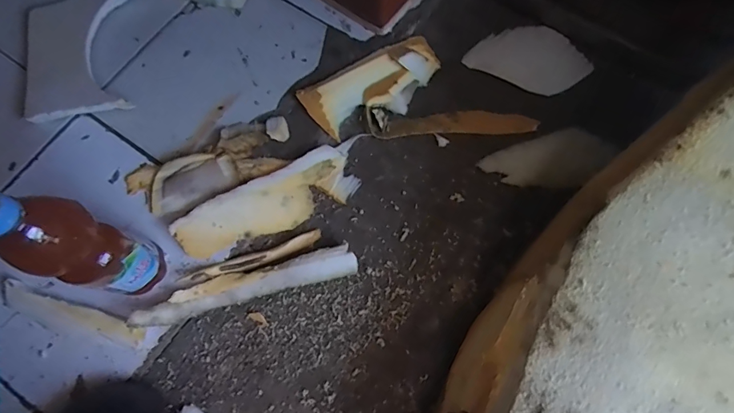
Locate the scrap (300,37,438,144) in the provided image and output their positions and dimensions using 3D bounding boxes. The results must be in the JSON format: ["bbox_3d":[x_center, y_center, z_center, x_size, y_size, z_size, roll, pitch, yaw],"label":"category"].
[{"bbox_3d":[0.014,-0.167,0.609,0.198,0.023,0.085,-30,74,-7],"label":"scrap"}]

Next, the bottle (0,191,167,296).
[{"bbox_3d":[-0.259,0.042,0.414,0.054,0.233,0.063,19,74,8],"label":"bottle"}]

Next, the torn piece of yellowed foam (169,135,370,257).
[{"bbox_3d":[-0.116,-0.012,0.554,0.243,0.026,0.076,-25,77,-9],"label":"torn piece of yellowed foam"}]

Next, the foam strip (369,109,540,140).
[{"bbox_3d":[0.115,-0.115,0.606,0.225,0.020,0.042,-1,74,-2],"label":"foam strip"}]

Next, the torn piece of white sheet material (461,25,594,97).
[{"bbox_3d":[0.237,-0.219,0.641,0.158,0.023,0.104,27,75,5],"label":"torn piece of white sheet material"}]

